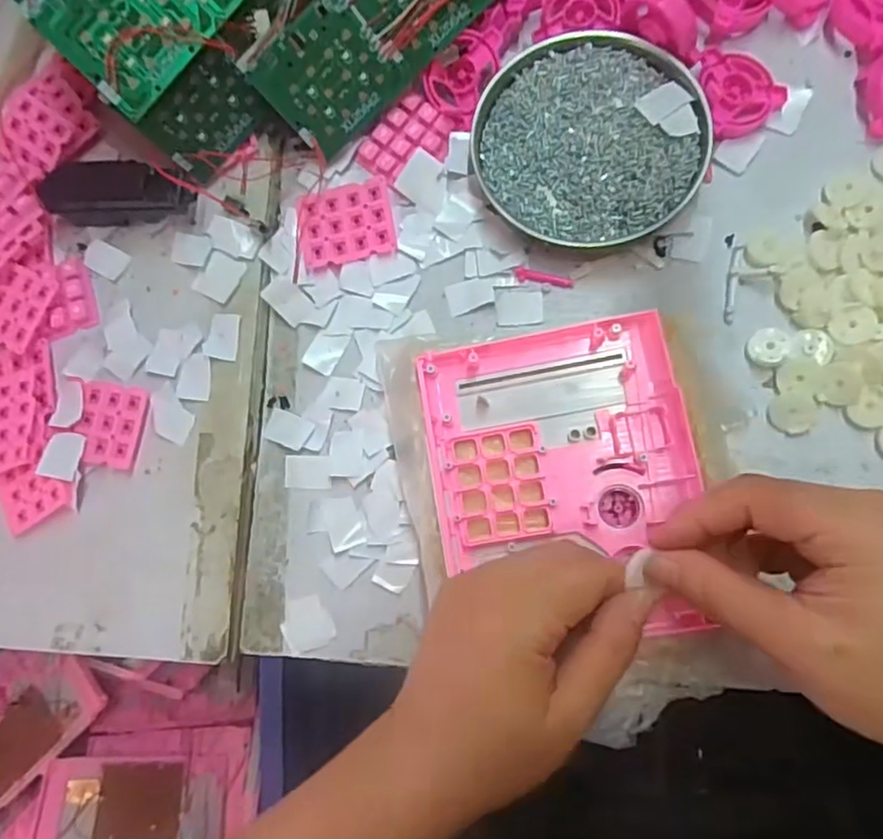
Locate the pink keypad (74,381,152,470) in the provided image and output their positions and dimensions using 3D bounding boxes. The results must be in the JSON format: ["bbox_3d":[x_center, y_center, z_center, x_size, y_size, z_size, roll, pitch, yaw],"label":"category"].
[{"bbox_3d":[-0.204,0.003,0.392,0.041,0.008,0.050,9,83,10],"label":"pink keypad"}]

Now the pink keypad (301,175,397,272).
[{"bbox_3d":[-0.060,-0.124,0.405,0.059,0.004,0.048,-13,80,6],"label":"pink keypad"}]

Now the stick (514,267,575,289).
[{"bbox_3d":[0.062,-0.086,0.388,0.036,0.004,0.008,12,83,10],"label":"stick"}]

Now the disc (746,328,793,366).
[{"bbox_3d":[0.186,-0.041,0.361,0.022,0.005,0.022,-1,81,8],"label":"disc"}]

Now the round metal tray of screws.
[{"bbox_3d":[0.088,-0.169,0.387,0.135,0.016,0.125,-1,81,8],"label":"round metal tray of screws"}]

